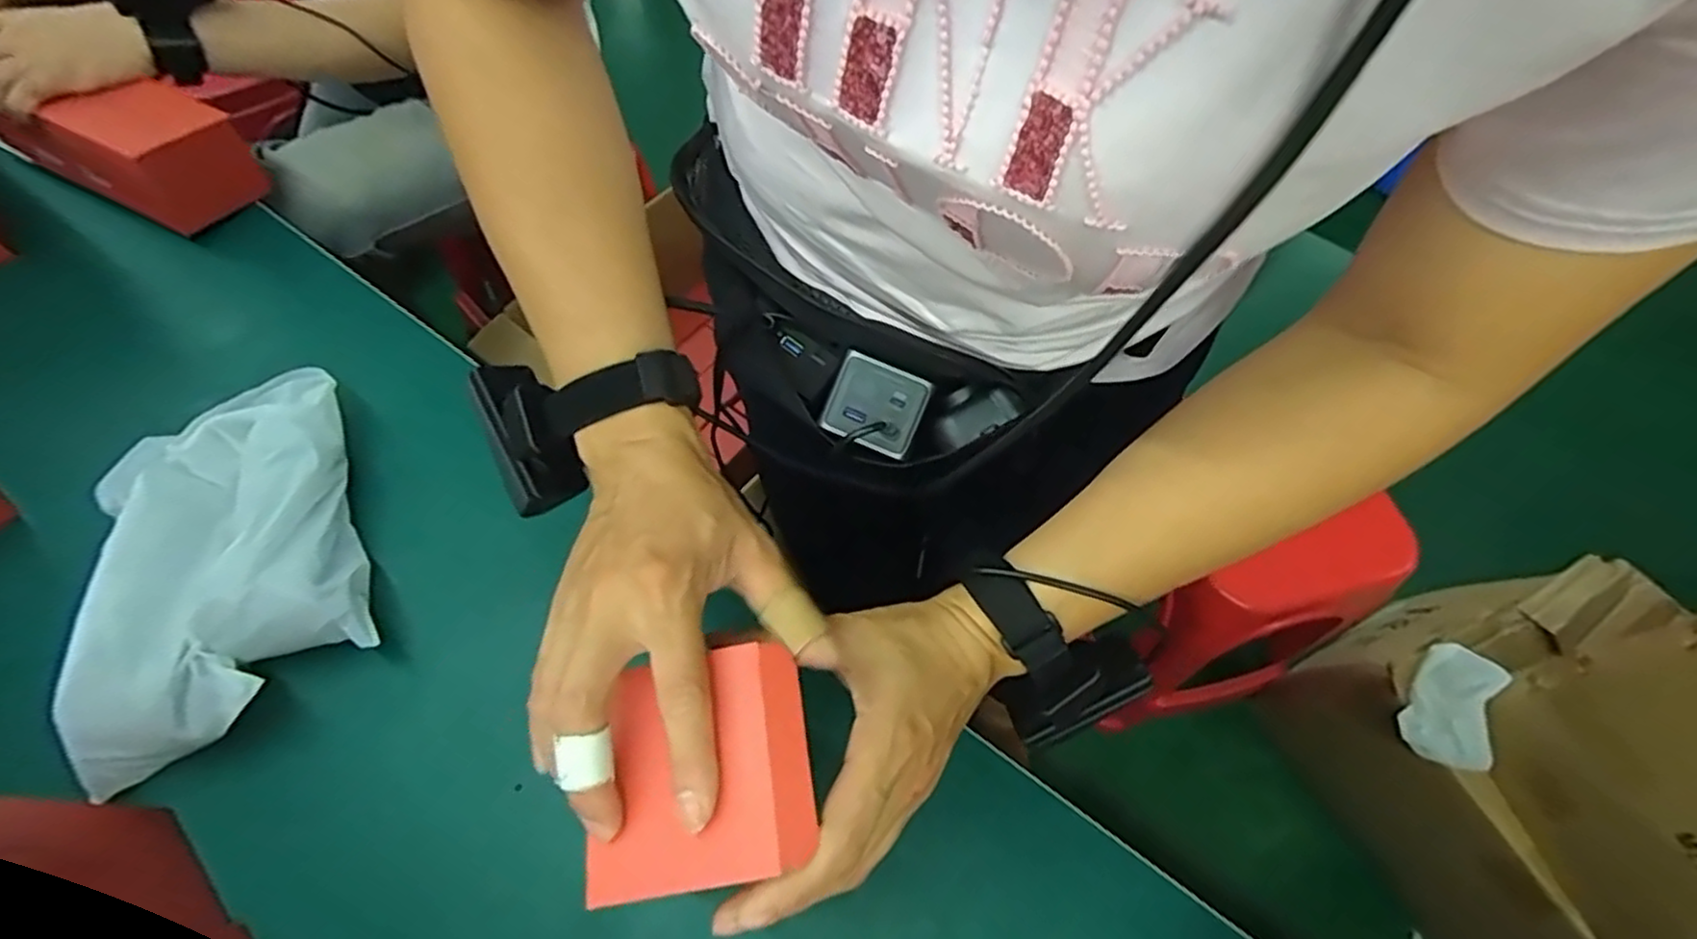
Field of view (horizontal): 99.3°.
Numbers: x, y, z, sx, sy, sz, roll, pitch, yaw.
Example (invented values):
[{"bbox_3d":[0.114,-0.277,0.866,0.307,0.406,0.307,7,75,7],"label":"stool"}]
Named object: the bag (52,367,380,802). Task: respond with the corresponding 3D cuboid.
[{"bbox_3d":[-0.401,0.051,0.460,0.150,0.068,0.240,-19,63,-14],"label":"bag"}]

